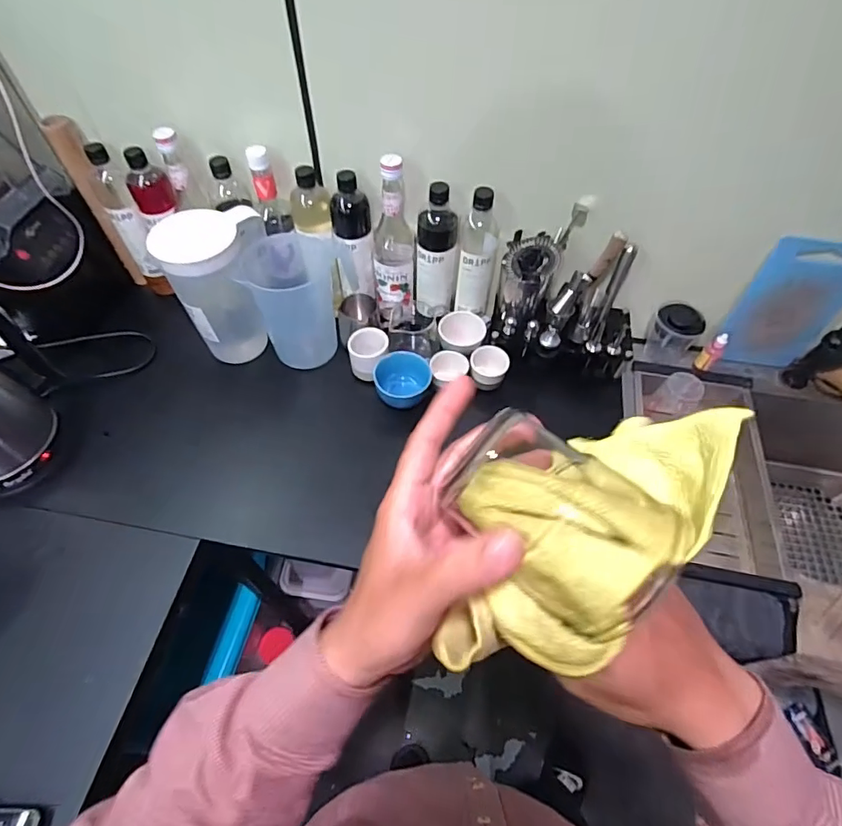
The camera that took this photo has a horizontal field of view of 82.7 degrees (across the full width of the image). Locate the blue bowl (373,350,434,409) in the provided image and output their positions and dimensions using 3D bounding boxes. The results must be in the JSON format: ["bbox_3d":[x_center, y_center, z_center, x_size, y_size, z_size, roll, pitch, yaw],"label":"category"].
[{"bbox_3d":[-0.031,-0.058,0.799,0.091,0.041,0.088,-8,57,-7],"label":"blue bowl"}]

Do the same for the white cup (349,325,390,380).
[{"bbox_3d":[-0.091,-0.102,0.822,0.060,0.072,0.060,1,56,-1],"label":"white cup"}]

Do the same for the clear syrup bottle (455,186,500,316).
[{"bbox_3d":[0.094,-0.259,0.788,0.064,0.218,0.067,6,56,3],"label":"clear syrup bottle"}]

